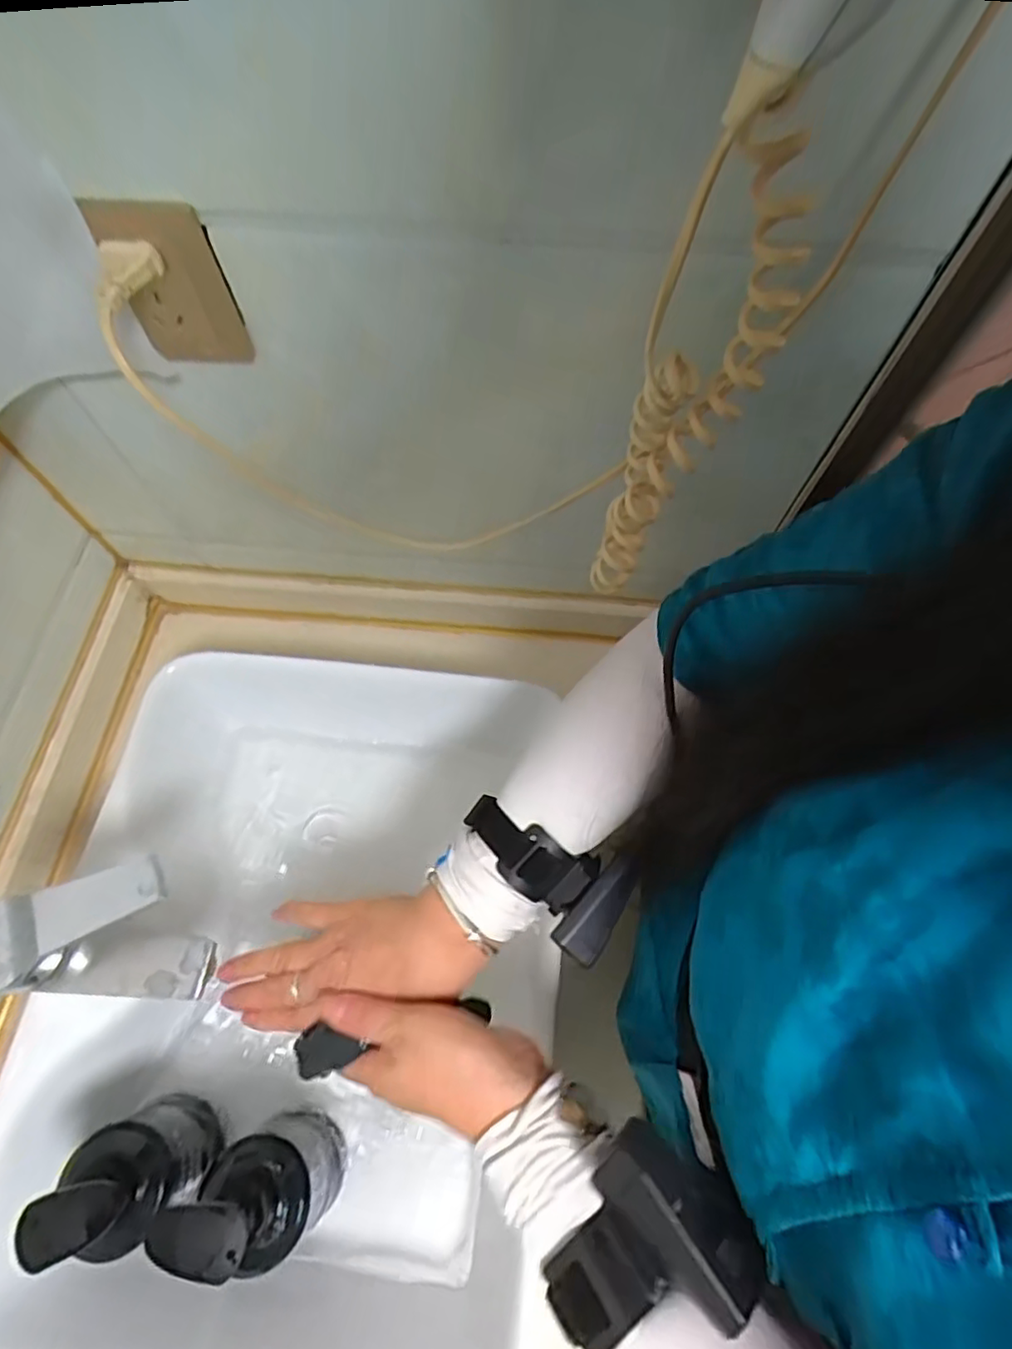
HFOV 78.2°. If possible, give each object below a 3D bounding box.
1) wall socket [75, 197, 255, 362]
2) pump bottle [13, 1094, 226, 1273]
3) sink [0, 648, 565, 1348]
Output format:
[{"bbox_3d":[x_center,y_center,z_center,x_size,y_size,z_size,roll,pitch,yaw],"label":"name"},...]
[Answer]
[{"bbox_3d":[-0.194,-0.226,0.366,0.060,0.091,0.008,1,66,1],"label":"wall socket"},{"bbox_3d":[-0.240,0.321,0.395,0.054,0.140,0.066,-29,69,-12],"label":"pump bottle"},{"bbox_3d":[-0.152,0.230,0.502,0.348,0.143,0.462,6,66,3],"label":"sink"}]

